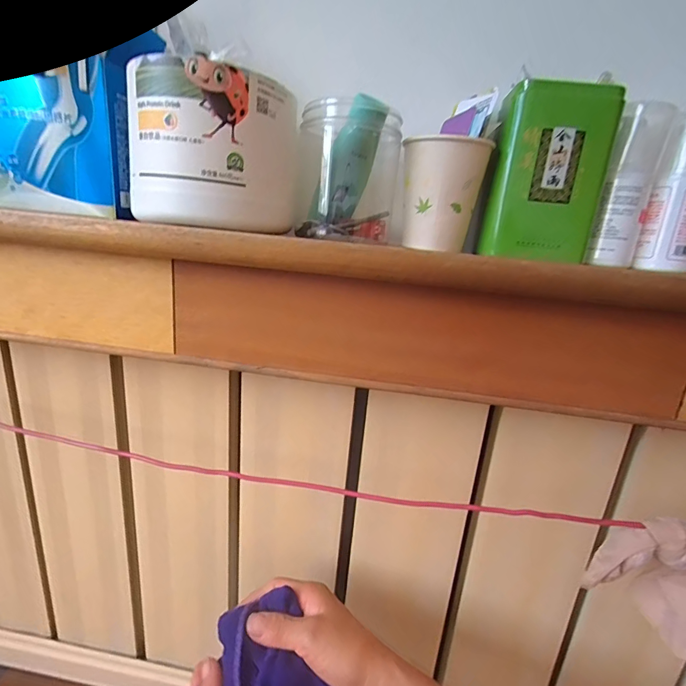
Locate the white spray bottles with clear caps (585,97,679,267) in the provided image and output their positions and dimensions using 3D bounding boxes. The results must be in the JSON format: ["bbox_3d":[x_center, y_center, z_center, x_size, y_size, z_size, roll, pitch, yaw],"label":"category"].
[{"bbox_3d":[0.227,-0.124,0.306,0.033,0.117,0.032,16,18,30],"label":"white spray bottles with clear caps"}]

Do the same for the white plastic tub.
[{"bbox_3d":[-0.097,-0.140,0.291,0.105,0.096,0.098,11,17,17],"label":"white plastic tub"}]

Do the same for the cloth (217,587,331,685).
[{"bbox_3d":[-0.057,0.259,0.315,0.074,0.057,0.081,-2,18,-27],"label":"cloth"}]

